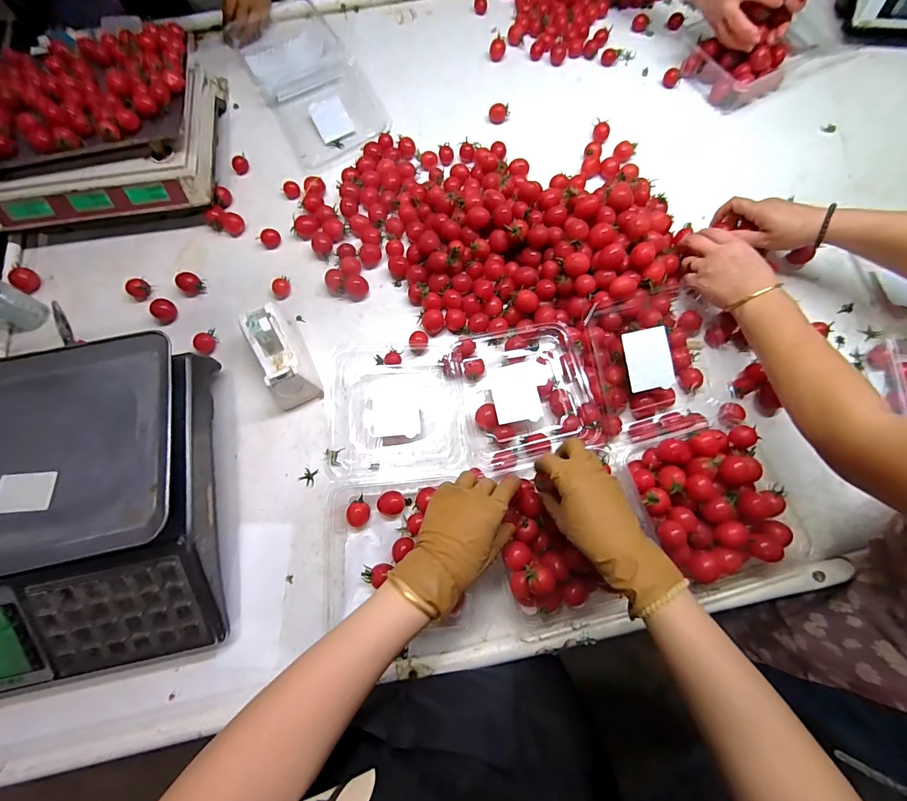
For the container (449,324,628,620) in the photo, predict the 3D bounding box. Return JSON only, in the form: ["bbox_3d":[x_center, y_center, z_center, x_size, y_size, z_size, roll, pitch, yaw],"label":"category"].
[{"bbox_3d":[0.100,0.069,0.505,0.181,0.064,0.348,-3,68,0],"label":"container"}]

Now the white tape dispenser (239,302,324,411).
[{"bbox_3d":[-0.236,-0.059,0.548,0.062,0.072,0.131,-25,75,-6],"label":"white tape dispenser"}]

